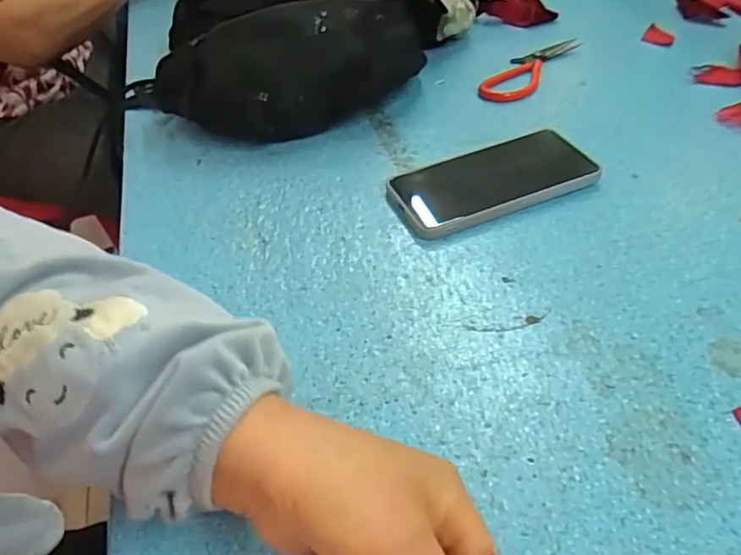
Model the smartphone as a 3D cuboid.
[{"bbox_3d":[0.098,-0.080,0.464,0.160,0.015,0.083,-18,47,-11],"label":"smartphone"}]

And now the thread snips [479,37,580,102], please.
[{"bbox_3d":[0.172,-0.228,0.612,0.050,0.008,0.159,27,54,28],"label":"thread snips"}]

